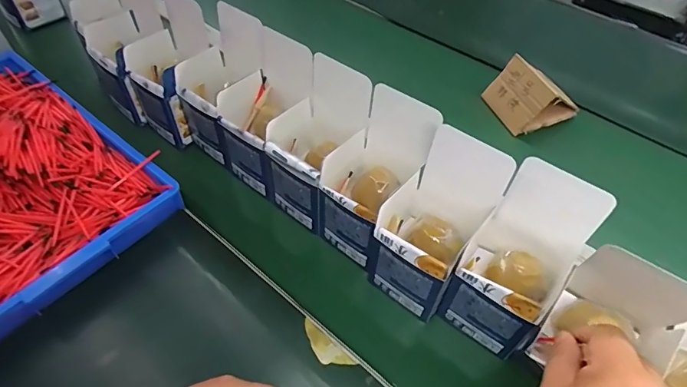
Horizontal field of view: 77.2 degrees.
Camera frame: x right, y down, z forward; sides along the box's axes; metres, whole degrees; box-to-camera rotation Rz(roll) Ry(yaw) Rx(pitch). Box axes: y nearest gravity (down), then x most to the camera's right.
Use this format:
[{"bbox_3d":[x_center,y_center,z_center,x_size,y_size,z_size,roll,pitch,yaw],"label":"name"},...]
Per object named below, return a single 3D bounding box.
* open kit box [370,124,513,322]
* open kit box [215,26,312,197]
[{"bbox_3d":[0.089,0.034,0.433,0.092,0.166,0.098,28,54,19],"label":"open kit box"},{"bbox_3d":[-0.099,-0.097,0.534,0.085,0.154,0.104,30,55,20],"label":"open kit box"}]

